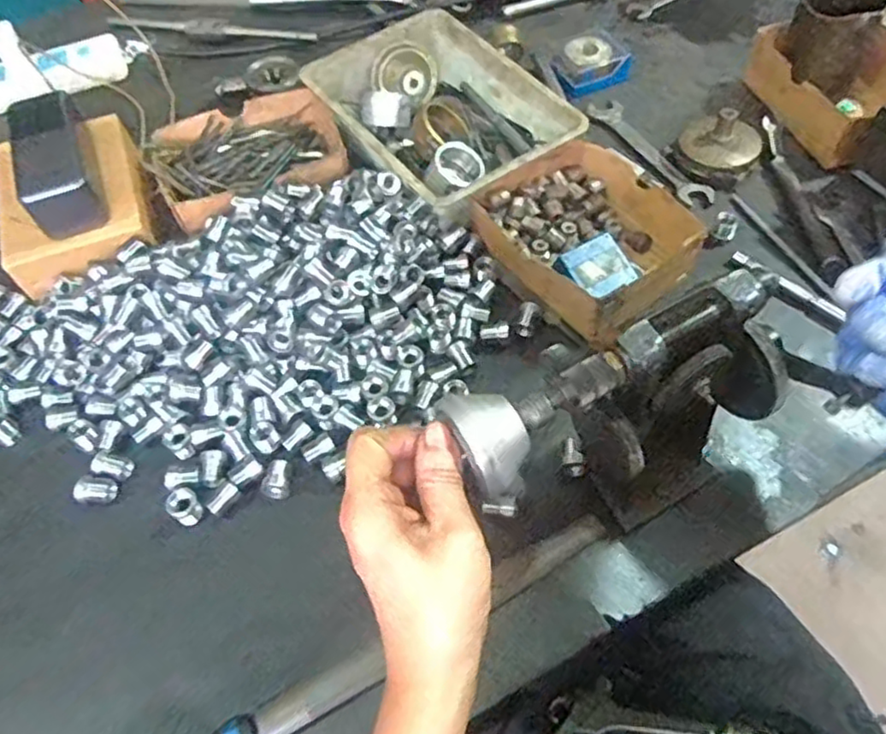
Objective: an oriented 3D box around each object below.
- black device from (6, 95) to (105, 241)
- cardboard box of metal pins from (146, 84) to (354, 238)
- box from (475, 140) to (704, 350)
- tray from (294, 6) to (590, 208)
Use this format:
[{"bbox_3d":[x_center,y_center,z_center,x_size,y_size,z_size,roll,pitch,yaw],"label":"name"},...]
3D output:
[{"bbox_3d":[-0.335,-0.183,0.581,0.051,0.047,0.133,-18,70,-10],"label":"black device"},{"bbox_3d":[-0.183,-0.202,0.653,0.186,0.039,0.149,-30,60,-16],"label":"cardboard box of metal pins"},{"bbox_3d":[0.128,-0.119,0.588,0.157,0.051,0.175,-36,62,-19],"label":"box"},{"bbox_3d":[-0.007,-0.243,0.654,0.170,0.063,0.242,-32,60,-17],"label":"tray"}]

